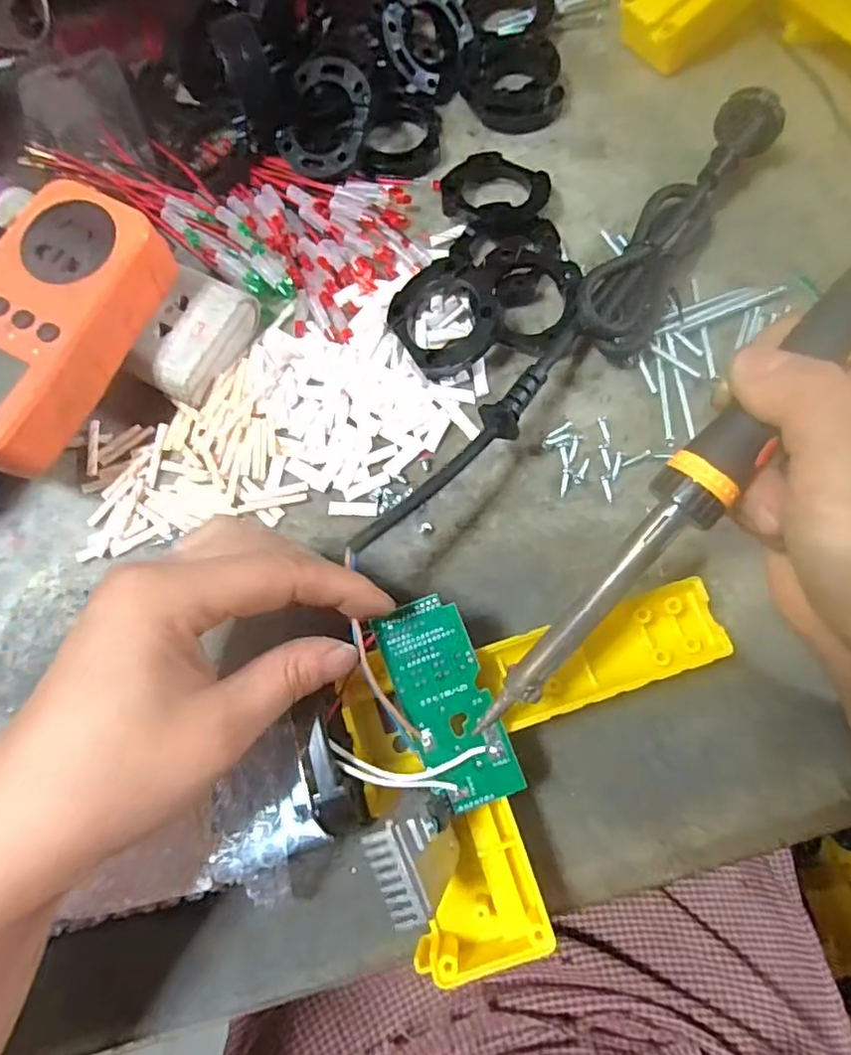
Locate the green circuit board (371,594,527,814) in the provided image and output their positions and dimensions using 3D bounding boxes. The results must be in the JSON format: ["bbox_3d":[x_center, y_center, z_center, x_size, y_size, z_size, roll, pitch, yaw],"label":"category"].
[{"bbox_3d":[0.008,0.065,0.219,0.033,0.004,0.077,-23,82,-4],"label":"green circuit board"}]

